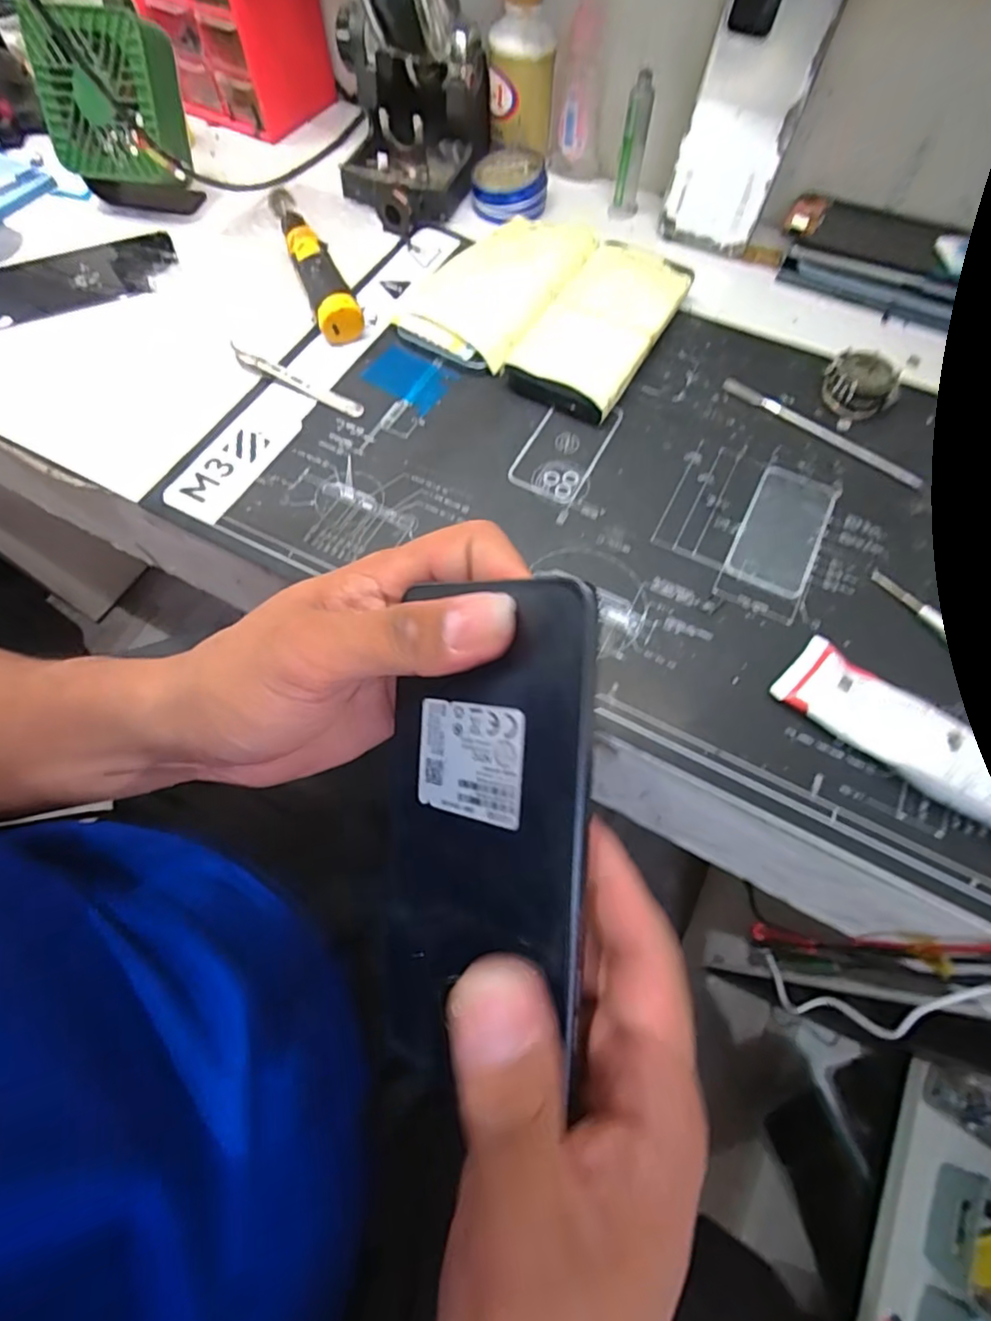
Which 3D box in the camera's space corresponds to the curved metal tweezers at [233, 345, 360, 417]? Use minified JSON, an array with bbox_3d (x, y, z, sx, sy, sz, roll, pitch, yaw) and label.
[{"bbox_3d":[-0.138,-0.193,0.394,0.105,0.010,0.012,27,69,11],"label":"curved metal tweezers"}]

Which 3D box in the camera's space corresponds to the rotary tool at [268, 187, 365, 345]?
[{"bbox_3d":[-0.141,-0.307,0.434,0.029,0.030,0.169,-22,68,-9],"label":"rotary tool"}]

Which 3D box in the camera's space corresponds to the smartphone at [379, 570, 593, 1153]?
[{"bbox_3d":[-0.006,0.059,0.177,0.072,0.004,0.163,5,93,36],"label":"smartphone"}]

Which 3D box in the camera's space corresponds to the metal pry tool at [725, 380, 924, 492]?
[{"bbox_3d":[0.214,-0.153,0.378,0.138,0.005,0.012,40,72,16],"label":"metal pry tool"}]

